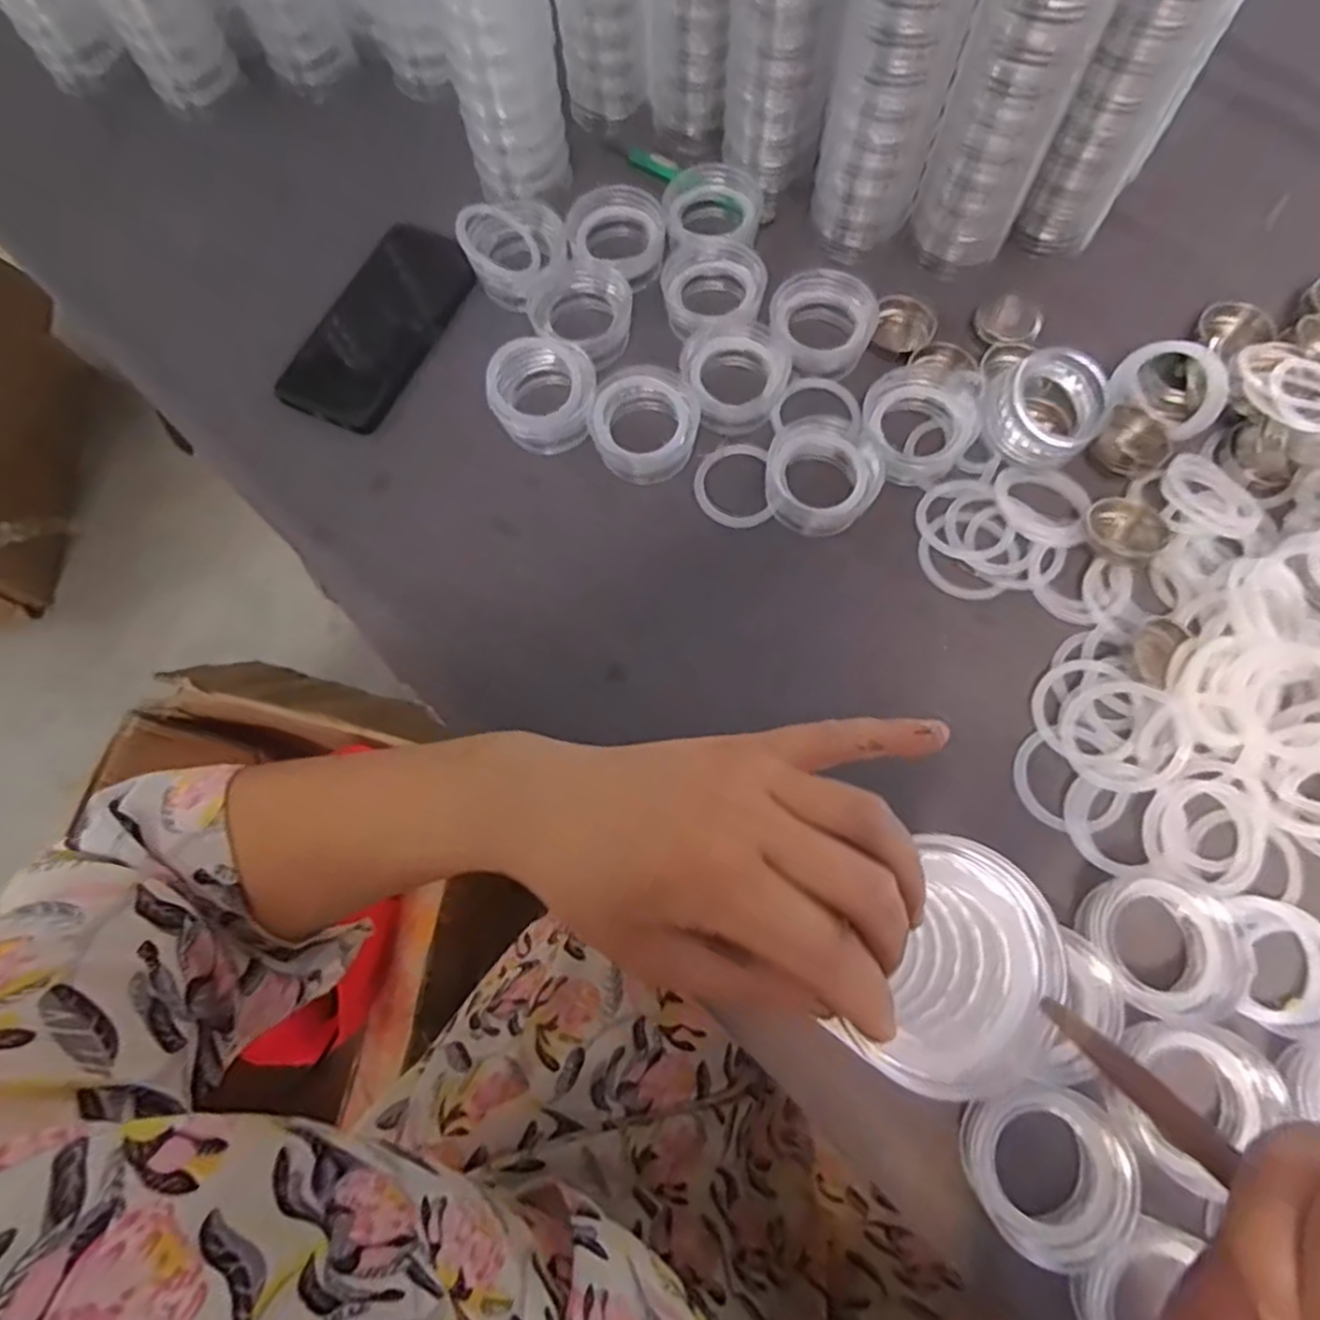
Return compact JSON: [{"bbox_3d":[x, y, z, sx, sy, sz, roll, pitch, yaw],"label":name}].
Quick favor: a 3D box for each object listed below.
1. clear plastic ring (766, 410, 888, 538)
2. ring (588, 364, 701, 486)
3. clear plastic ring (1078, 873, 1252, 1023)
[{"bbox_3d":[0.097,-0.114,0.447,0.061,0.033,0.070,-25,74,-7],"label":"clear plastic ring"},{"bbox_3d":[-0.009,-0.151,0.465,0.065,0.028,0.065,0,72,1],"label":"ring"},{"bbox_3d":[0.247,0.140,0.358,0.067,0.026,0.061,0,72,1],"label":"clear plastic ring"}]

